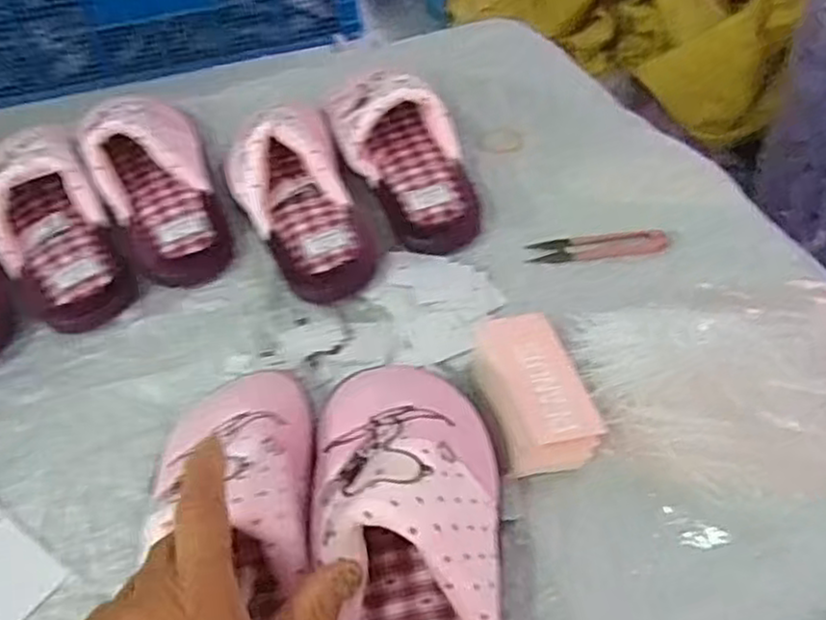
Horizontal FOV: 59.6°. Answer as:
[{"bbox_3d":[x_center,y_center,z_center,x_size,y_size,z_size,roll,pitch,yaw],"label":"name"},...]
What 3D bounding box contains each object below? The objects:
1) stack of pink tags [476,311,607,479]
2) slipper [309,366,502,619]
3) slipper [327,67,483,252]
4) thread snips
[{"bbox_3d":[0.075,0.048,0.454,0.057,0.028,0.113,-12,49,-4],"label":"stack of pink tags"},{"bbox_3d":[-0.002,0.124,0.348,0.095,0.068,0.232,-7,60,1],"label":"slipper"},{"bbox_3d":[-0.007,-0.137,0.599,0.096,0.059,0.208,-20,62,-11],"label":"slipper"},{"bbox_3d":[0.140,-0.051,0.550,0.103,0.011,0.026,-4,49,4],"label":"thread snips"}]

